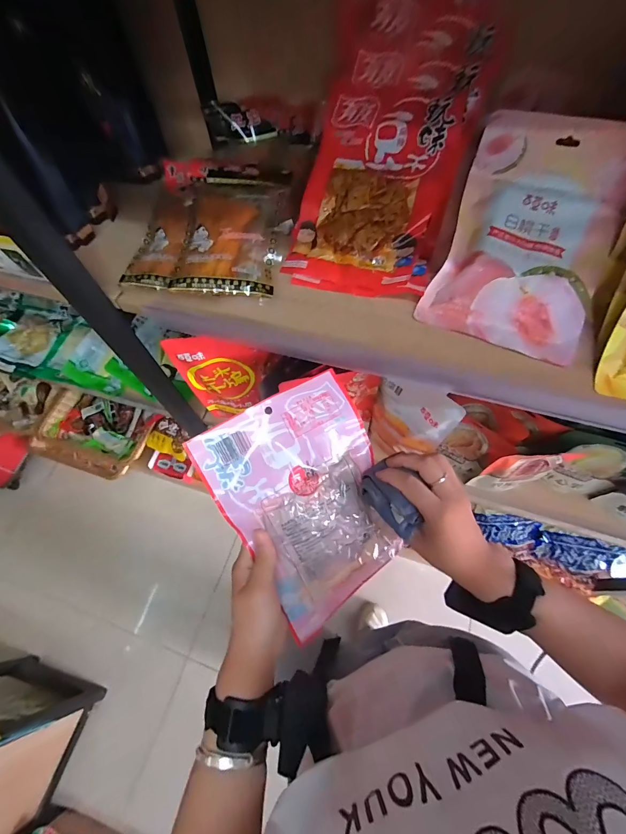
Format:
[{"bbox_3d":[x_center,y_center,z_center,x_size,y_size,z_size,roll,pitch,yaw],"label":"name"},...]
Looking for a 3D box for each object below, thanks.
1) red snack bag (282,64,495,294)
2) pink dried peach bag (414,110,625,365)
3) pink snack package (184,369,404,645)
[{"bbox_3d":[0.081,-0.276,0.430,0.187,0.032,0.256,15,91,14],"label":"red snack bag"},{"bbox_3d":[0.240,-0.195,0.377,0.174,0.039,0.237,21,94,13],"label":"pink dried peach bag"},{"bbox_3d":[0.003,0.093,0.362,0.158,0.024,0.237,-28,103,-18],"label":"pink snack package"}]

